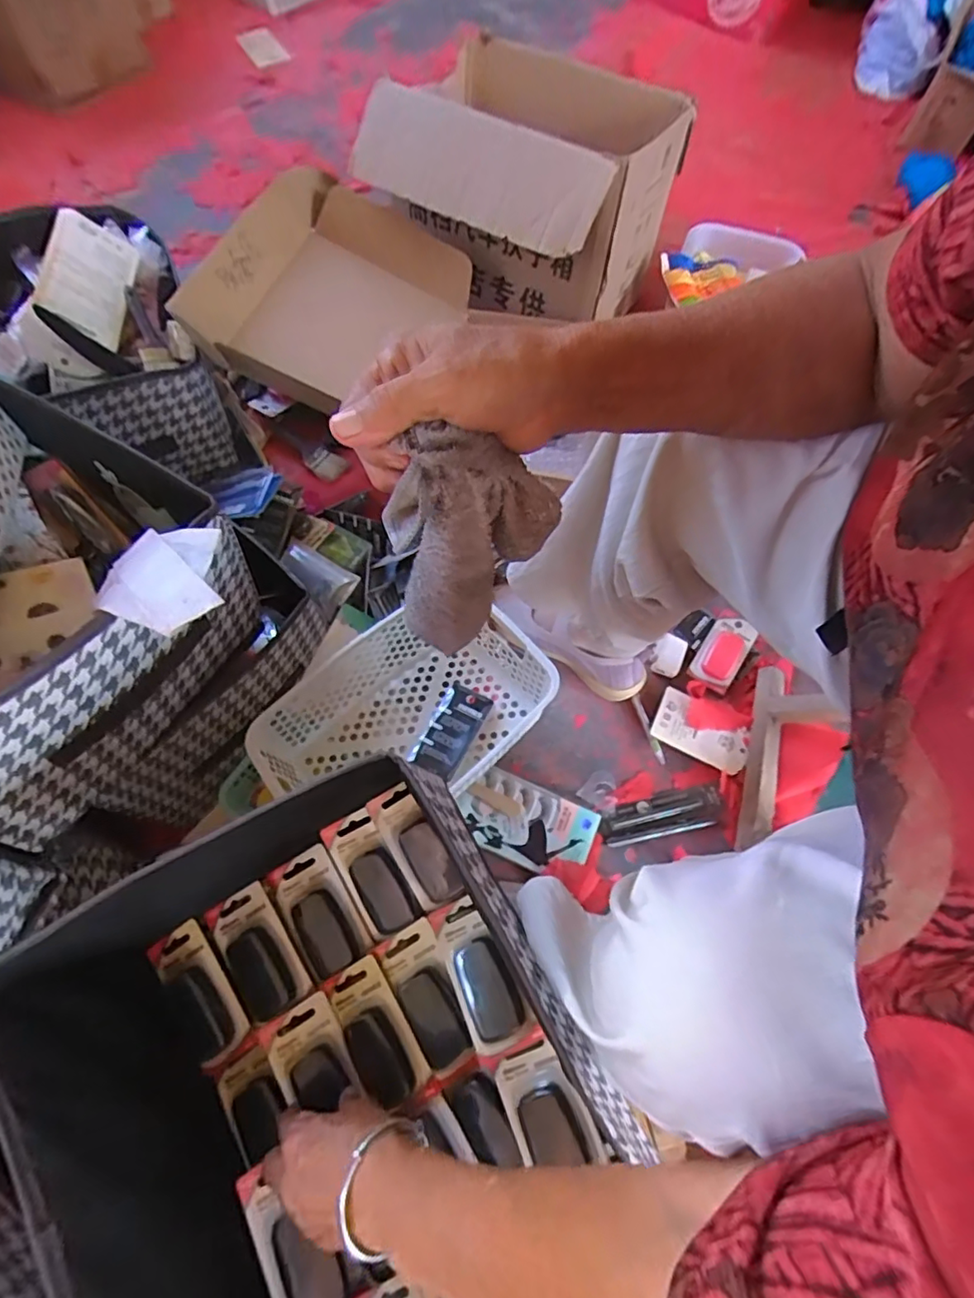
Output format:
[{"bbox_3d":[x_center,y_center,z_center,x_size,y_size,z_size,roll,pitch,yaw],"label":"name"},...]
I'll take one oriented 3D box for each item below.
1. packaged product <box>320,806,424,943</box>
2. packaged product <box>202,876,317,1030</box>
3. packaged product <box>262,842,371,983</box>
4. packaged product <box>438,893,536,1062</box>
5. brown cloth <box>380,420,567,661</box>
[{"bbox_3d":[-0.097,0.187,0.473,0.047,0.032,0.098,-29,71,-13],"label":"packaged product"},{"bbox_3d":[-0.188,0.247,0.463,0.054,0.015,0.100,-30,71,-14],"label":"packaged product"},{"bbox_3d":[-0.142,0.218,0.476,0.056,0.028,0.097,-31,71,-14],"label":"packaged product"},{"bbox_3d":[-0.006,0.245,0.432,0.044,0.026,0.100,-23,56,-11],"label":"packaged product"},{"bbox_3d":[-0.007,-0.060,0.362,0.103,0.218,0.033,-22,69,-11],"label":"brown cloth"}]

